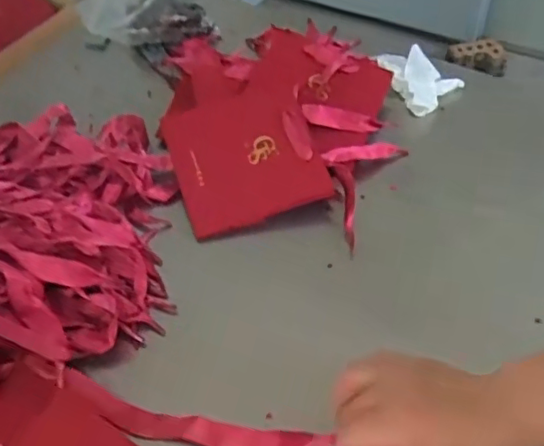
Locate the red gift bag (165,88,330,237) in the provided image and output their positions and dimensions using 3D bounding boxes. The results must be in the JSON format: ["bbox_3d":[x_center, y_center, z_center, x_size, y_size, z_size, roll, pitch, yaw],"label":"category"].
[{"bbox_3d":[-0.031,-0.071,0.606,0.140,0.019,0.151,-20,65,0],"label":"red gift bag"}]

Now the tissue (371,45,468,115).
[{"bbox_3d":[0.169,-0.167,0.688,0.073,0.018,0.102,-21,53,-14],"label":"tissue"}]

